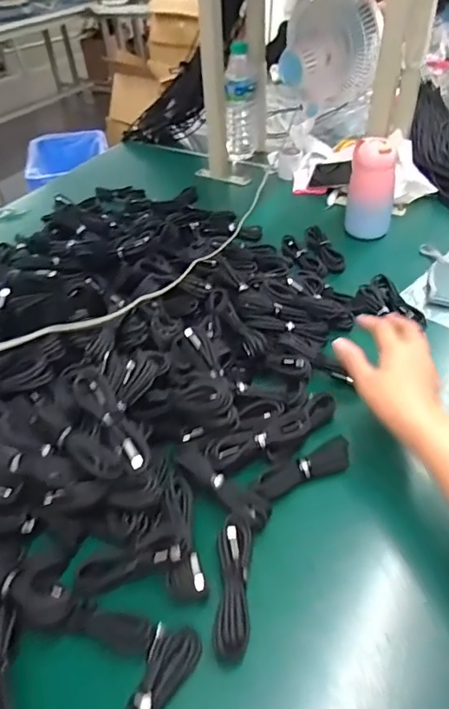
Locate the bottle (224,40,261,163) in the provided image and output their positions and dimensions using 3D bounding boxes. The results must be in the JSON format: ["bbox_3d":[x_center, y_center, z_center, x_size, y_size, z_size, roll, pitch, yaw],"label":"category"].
[{"bbox_3d":[0.039,-0.530,1.029,0.070,0.222,0.055,0,43,5],"label":"bottle"}]

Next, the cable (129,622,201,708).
[{"bbox_3d":[-0.057,0.258,0.356,0.036,0.018,0.110,14,46,20],"label":"cable"}]

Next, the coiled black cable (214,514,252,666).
[{"bbox_3d":[0.007,0.192,0.408,0.028,0.020,0.113,0,43,5],"label":"coiled black cable"}]

